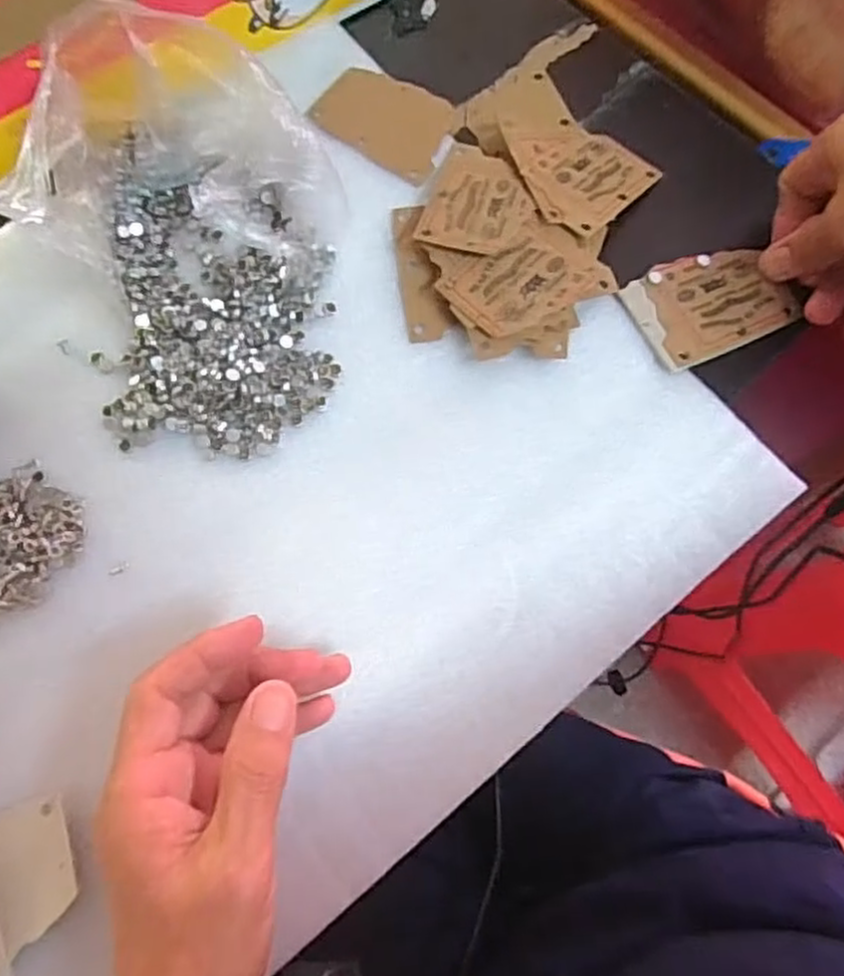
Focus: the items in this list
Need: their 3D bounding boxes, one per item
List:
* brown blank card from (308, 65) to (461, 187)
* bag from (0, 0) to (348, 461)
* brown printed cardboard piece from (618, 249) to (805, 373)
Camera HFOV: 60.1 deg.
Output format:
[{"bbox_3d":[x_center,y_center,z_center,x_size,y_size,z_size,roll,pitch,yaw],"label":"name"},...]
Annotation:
[{"bbox_3d":[-0.019,-0.205,0.405,0.074,0.005,0.051,35,84,7],"label":"brown blank card"},{"bbox_3d":[-0.104,-0.114,0.335,0.131,0.098,0.181,-5,75,-1],"label":"bag"},{"bbox_3d":[0.147,-0.096,0.375,0.081,0.010,0.055,-26,72,-6],"label":"brown printed cardboard piece"}]

